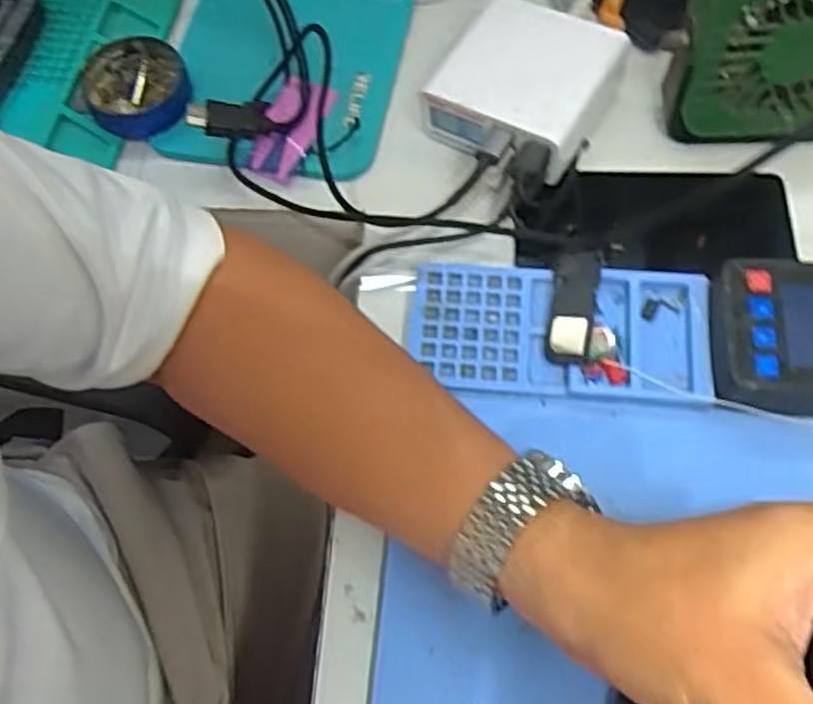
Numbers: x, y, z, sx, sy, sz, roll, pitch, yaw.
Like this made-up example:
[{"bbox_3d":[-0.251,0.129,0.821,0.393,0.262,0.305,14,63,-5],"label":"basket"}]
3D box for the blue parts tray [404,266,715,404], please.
[{"bbox_3d":[0.077,-0.009,0.401,0.150,0.016,0.068,3,66,4],"label":"blue parts tray"}]

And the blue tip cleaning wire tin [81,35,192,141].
[{"bbox_3d":[-0.164,-0.158,0.478,0.063,0.024,0.068,-1,66,2],"label":"blue tip cleaning wire tin"}]

